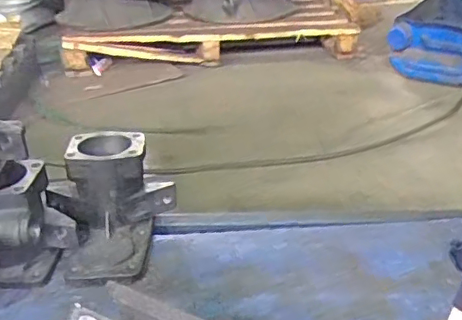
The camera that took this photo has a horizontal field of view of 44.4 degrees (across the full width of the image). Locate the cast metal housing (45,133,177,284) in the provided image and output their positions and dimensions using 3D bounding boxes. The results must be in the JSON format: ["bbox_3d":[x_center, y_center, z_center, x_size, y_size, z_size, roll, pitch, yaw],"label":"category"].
[{"bbox_3d":[-0.153,0.061,0.752,0.166,0.138,0.169,-8,29,-13],"label":"cast metal housing"}]

